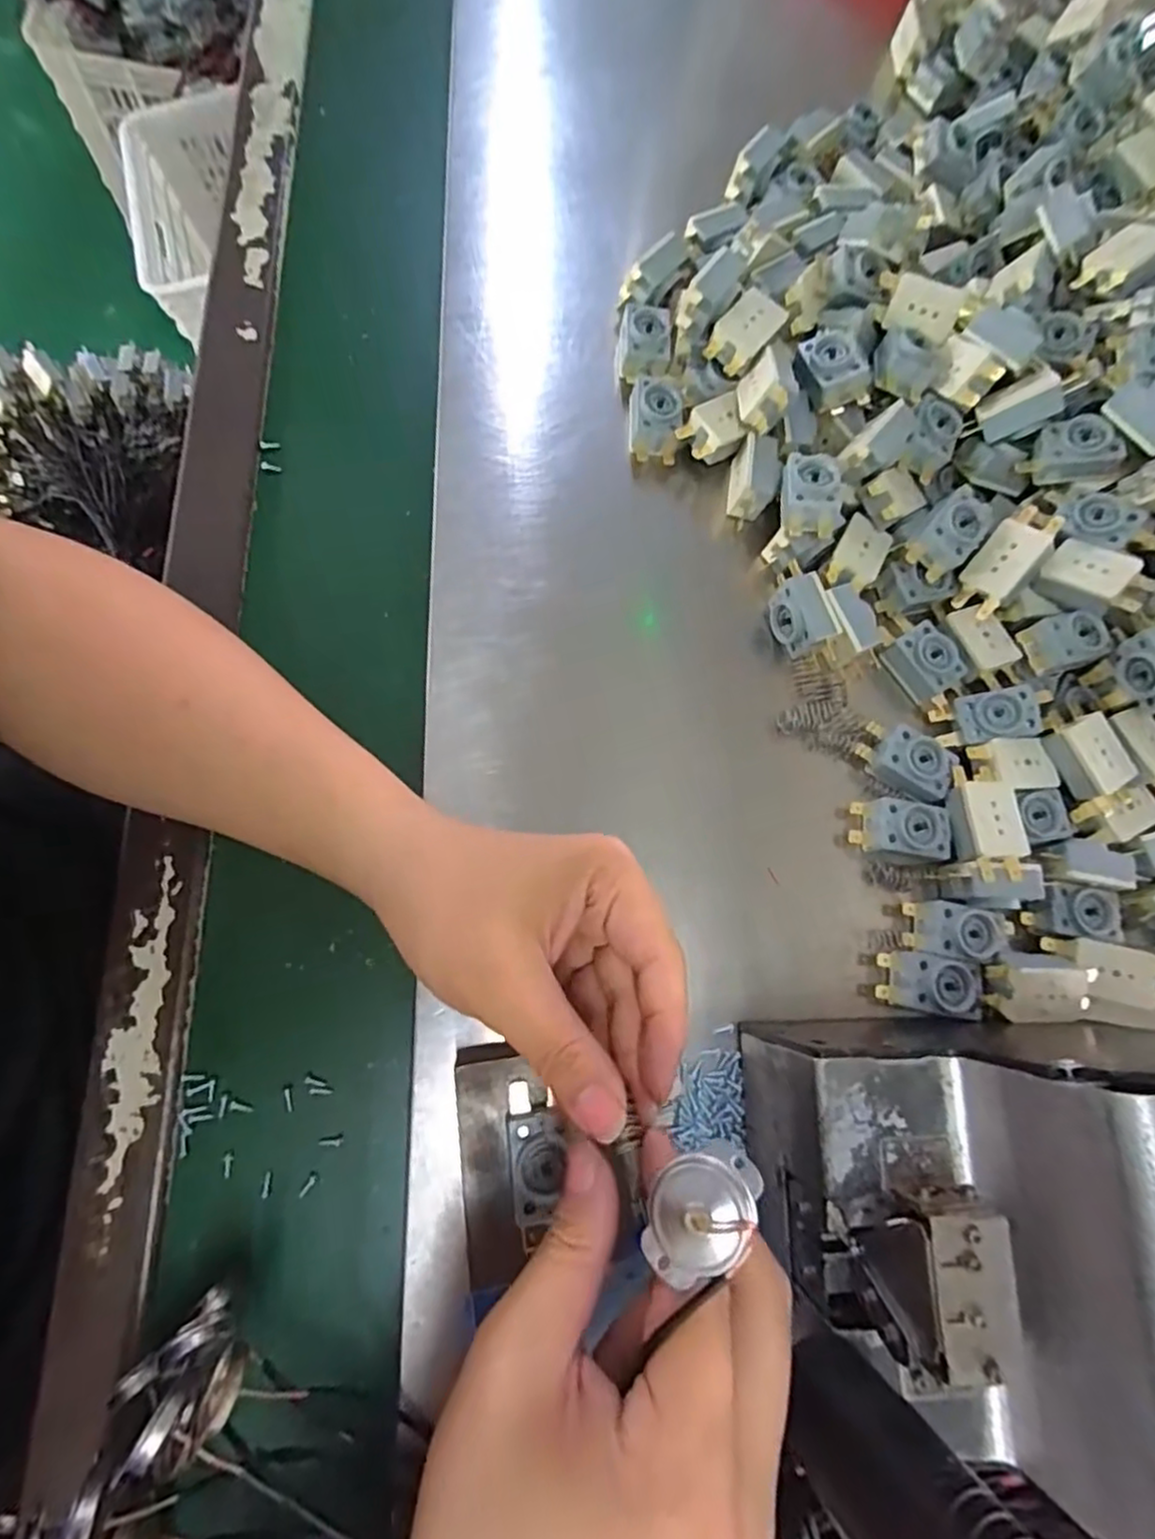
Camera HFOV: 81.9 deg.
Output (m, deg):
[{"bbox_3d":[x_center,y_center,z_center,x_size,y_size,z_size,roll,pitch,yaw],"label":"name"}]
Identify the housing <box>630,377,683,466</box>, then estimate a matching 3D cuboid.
[{"bbox_3d":[0.043,-0.195,0.374,0.028,0.023,0.047,7,75,-5],"label":"housing"}]

